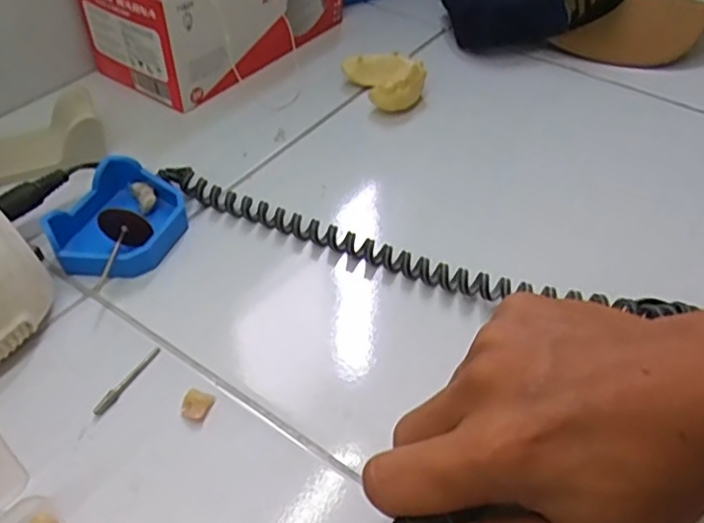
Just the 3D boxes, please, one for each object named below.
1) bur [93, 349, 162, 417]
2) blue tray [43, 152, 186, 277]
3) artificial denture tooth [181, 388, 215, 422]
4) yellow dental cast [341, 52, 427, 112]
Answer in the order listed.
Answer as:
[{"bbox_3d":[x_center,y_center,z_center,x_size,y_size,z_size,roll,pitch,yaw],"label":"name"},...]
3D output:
[{"bbox_3d":[-0.109,0.058,0.303,0.004,0.006,0.043,23,51,18],"label":"bur"},{"bbox_3d":[-0.134,-0.027,0.366,0.063,0.029,0.077,12,48,9],"label":"blue tray"},{"bbox_3d":[-0.074,0.067,0.293,0.014,0.007,0.015,15,49,12],"label":"artificial denture tooth"},{"bbox_3d":[0.029,-0.142,0.480,0.050,0.023,0.057,-18,50,-18],"label":"yellow dental cast"}]

